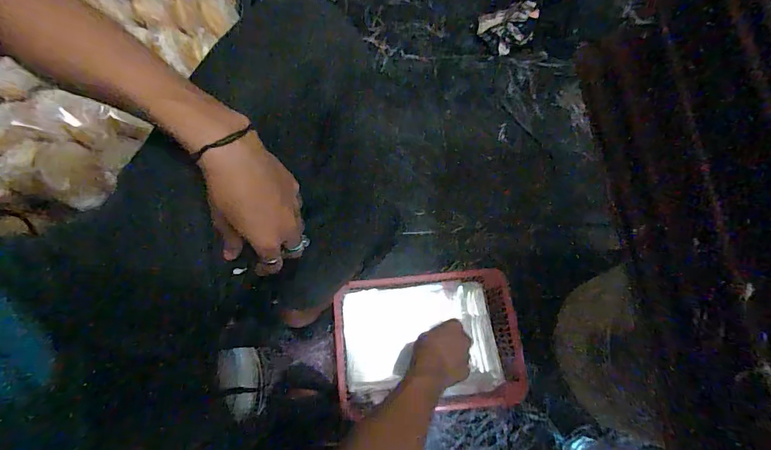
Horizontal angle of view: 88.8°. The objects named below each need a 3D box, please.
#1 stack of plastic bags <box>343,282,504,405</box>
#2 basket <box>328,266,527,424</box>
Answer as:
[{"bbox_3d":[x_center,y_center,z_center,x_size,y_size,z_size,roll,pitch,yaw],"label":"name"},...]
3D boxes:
[{"bbox_3d":[0.056,0.179,0.618,0.233,0.028,0.164,-4,70,-4],"label":"stack of plastic bags"},{"bbox_3d":[0.068,0.186,0.627,0.288,0.060,0.204,-3,70,-4],"label":"basket"}]

